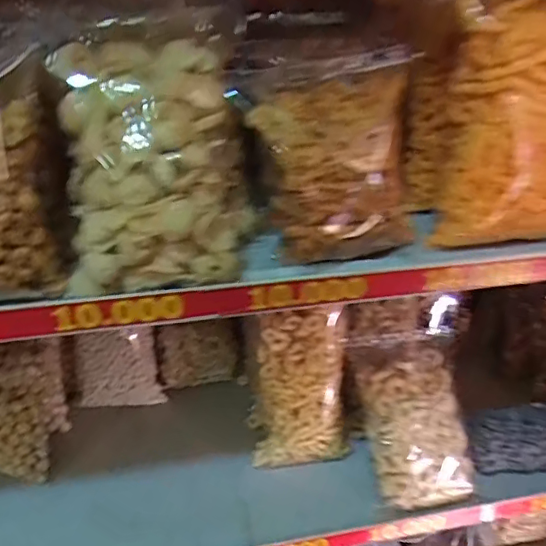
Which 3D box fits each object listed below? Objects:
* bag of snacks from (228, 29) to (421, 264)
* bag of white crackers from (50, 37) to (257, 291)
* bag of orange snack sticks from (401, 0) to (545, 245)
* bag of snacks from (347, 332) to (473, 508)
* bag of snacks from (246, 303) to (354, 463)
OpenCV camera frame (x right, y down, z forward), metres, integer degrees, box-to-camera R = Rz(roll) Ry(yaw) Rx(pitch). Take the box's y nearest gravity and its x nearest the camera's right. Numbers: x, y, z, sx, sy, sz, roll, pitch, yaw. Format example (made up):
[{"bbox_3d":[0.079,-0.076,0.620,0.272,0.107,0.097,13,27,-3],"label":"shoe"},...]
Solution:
[{"bbox_3d":[0.042,-0.088,0.428,0.131,0.158,0.047,-5,34,-8],"label":"bag of snacks"},{"bbox_3d":[-0.079,-0.078,0.425,0.139,0.178,0.088,-4,12,-14],"label":"bag of white crackers"},{"bbox_3d":[0.181,-0.129,0.461,0.110,0.182,0.115,-4,34,-8],"label":"bag of orange snack sticks"},{"bbox_3d":[0.167,0.172,0.680,0.124,0.041,0.193,-6,76,-9],"label":"bag of snacks"},{"bbox_3d":[0.031,0.139,0.684,0.114,0.203,0.067,1,34,1],"label":"bag of snacks"}]

